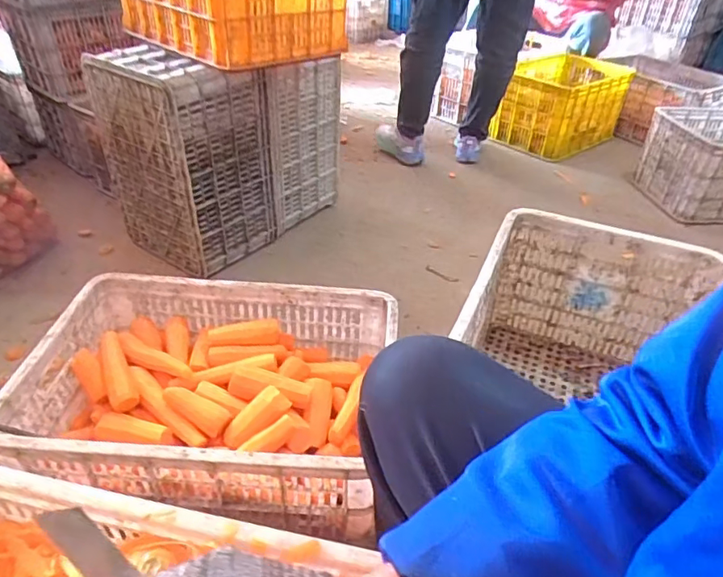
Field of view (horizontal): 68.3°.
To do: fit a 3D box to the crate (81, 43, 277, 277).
[{"bbox_3d":[-0.491,-0.380,1.511,0.422,0.498,0.311,25,42,26],"label":"crate"}]

